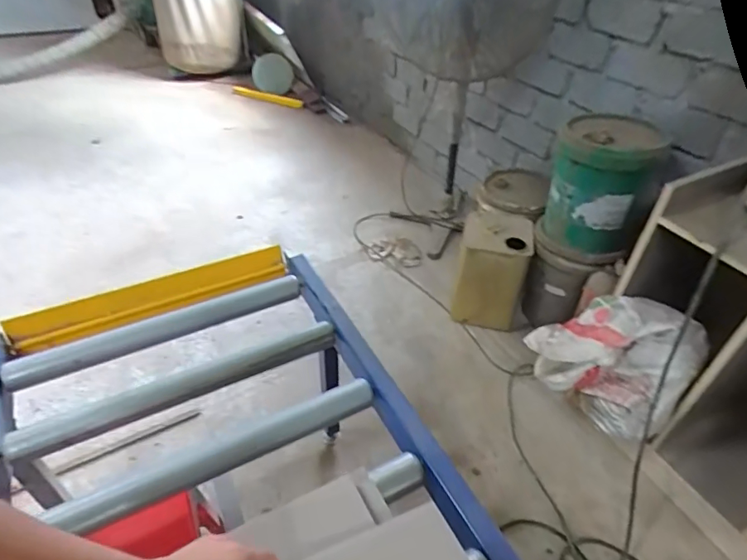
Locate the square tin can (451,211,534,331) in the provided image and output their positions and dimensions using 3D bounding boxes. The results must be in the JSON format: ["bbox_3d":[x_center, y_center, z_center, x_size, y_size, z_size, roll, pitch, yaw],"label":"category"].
[{"bbox_3d":[0.429,-0.024,1.781,0.255,0.367,0.247,10,41,9],"label":"square tin can"}]

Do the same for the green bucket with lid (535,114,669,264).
[{"bbox_3d":[0.743,-0.324,1.570,0.313,0.411,0.334,22,44,21],"label":"green bucket with lid"}]

